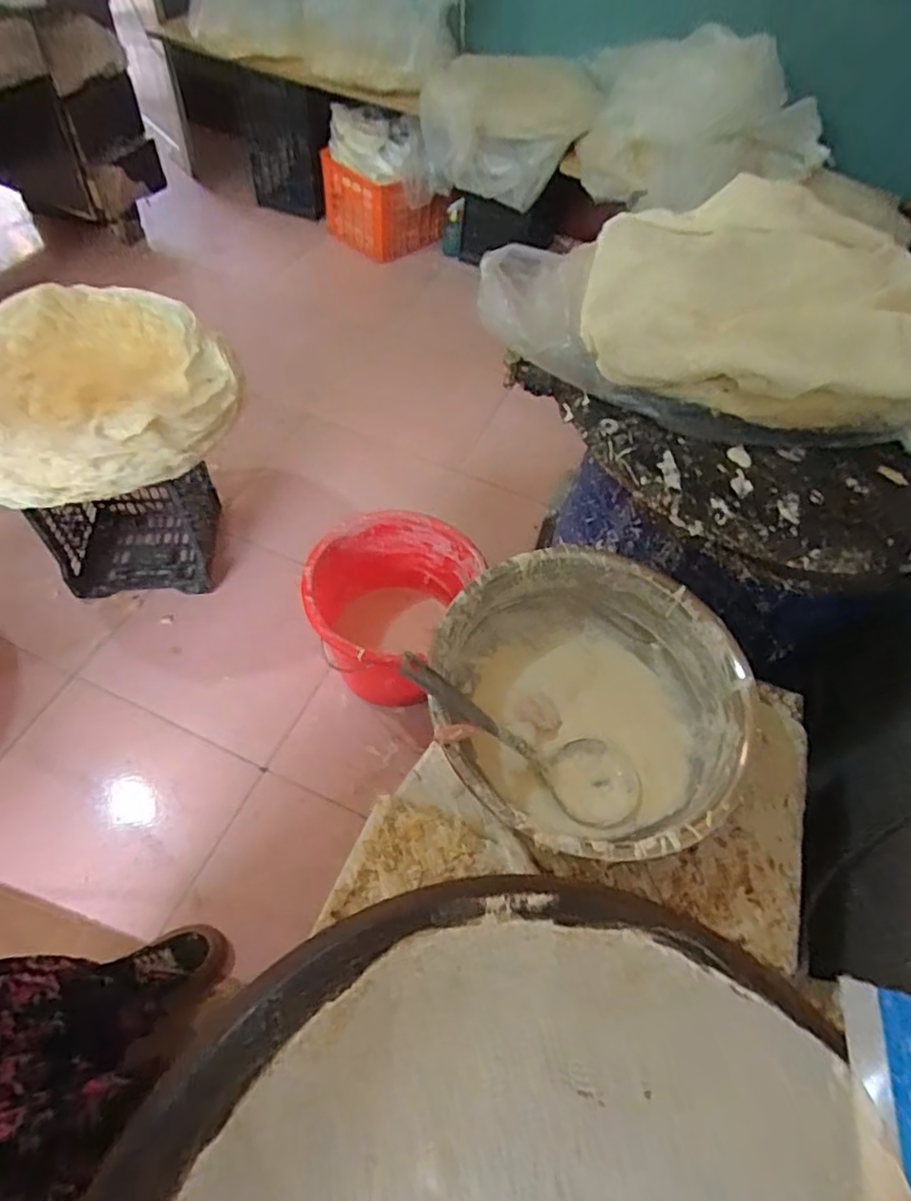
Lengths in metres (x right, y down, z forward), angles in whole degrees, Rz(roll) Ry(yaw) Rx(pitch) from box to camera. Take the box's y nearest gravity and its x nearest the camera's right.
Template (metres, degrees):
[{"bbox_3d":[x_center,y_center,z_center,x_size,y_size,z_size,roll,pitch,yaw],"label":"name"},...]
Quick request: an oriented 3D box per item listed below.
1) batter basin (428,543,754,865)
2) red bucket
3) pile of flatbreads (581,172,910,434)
[{"bbox_3d":[0.162,0.132,0.809,0.369,0.147,0.377,2,56,-4],"label":"batter basin"},{"bbox_3d":[-0.158,0.031,1.391,0.337,0.346,0.356,2,56,-4],"label":"red bucket"},{"bbox_3d":[0.462,-0.426,0.904,0.546,0.094,0.462,8,56,0],"label":"pile of flatbreads"}]

